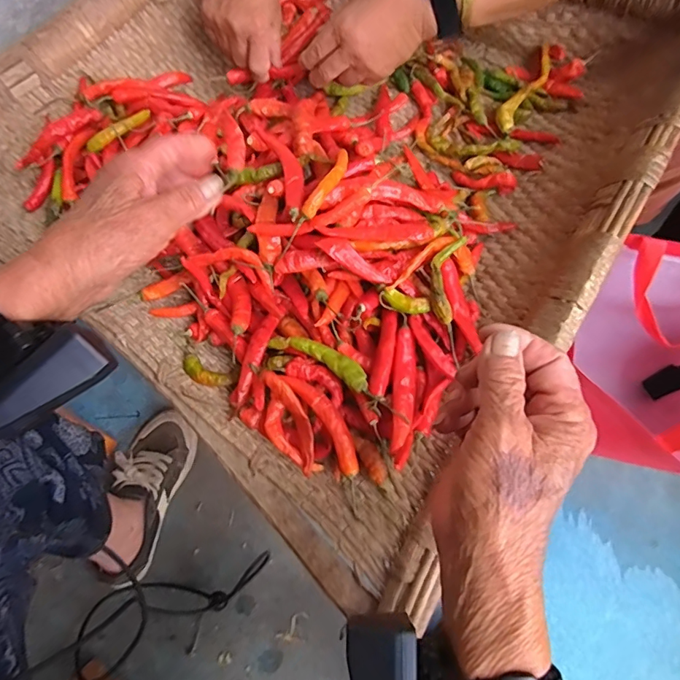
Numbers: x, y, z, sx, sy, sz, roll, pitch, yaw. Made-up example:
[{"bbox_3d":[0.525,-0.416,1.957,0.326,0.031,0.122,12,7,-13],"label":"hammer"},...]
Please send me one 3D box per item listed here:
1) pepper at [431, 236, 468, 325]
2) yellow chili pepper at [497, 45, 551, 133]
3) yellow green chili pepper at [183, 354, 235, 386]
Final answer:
[{"bbox_3d":[0.088,-0.052,0.403,0.024,0.011,0.073,10,80,6],"label":"pepper"},{"bbox_3d":[0.208,-0.279,0.527,0.023,0.012,0.127,31,71,14],"label":"yellow chili pepper"},{"bbox_3d":[-0.115,0.028,0.413,0.045,0.009,0.019,20,69,9],"label":"yellow green chili pepper"}]

